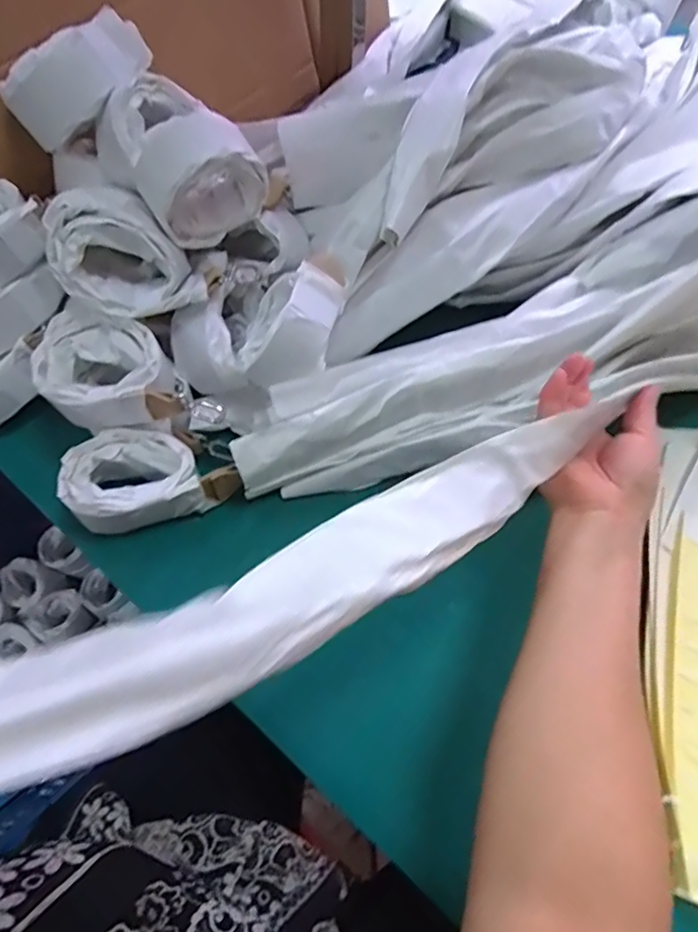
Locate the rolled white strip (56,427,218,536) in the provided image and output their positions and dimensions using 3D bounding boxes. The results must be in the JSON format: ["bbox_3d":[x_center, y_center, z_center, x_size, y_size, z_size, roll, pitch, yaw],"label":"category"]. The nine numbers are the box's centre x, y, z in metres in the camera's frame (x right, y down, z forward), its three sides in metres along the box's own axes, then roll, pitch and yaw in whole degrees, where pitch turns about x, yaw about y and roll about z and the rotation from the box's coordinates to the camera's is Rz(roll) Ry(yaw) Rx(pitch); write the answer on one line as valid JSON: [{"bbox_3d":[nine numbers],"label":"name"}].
[{"bbox_3d":[-0.178,0.011,0.484,0.104,0.048,0.077,-14,61,-8],"label":"rolled white strip"}]

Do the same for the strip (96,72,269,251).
[{"bbox_3d":[-0.139,-0.256,0.488,0.101,0.080,0.124,-33,66,-18],"label":"strip"}]

